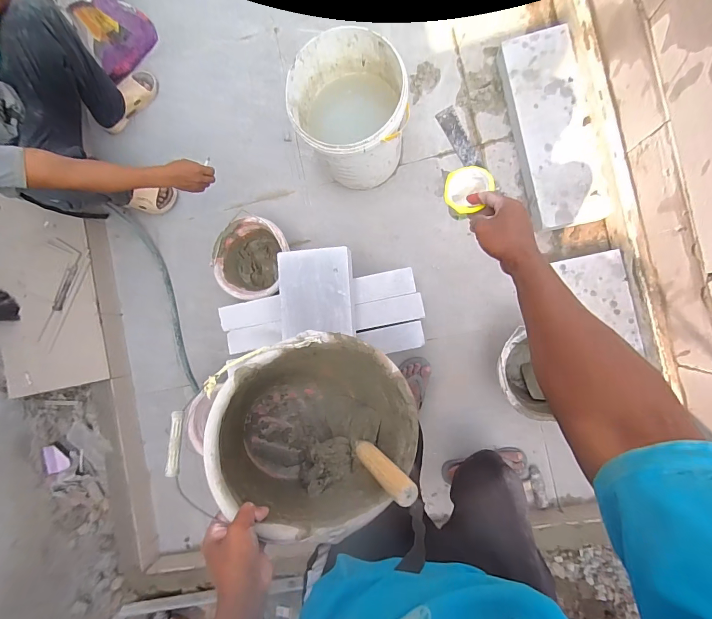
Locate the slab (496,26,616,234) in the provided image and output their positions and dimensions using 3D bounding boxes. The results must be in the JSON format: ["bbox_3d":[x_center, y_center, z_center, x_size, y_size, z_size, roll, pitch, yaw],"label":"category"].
[{"bbox_3d":[0.602,-0.551,1.152,0.197,0.095,0.593,-13,89,7],"label":"slab"}]

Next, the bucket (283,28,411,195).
[{"bbox_3d":[-0.007,-0.552,1.105,0.290,0.362,0.313,0,90,8],"label":"bucket"}]

